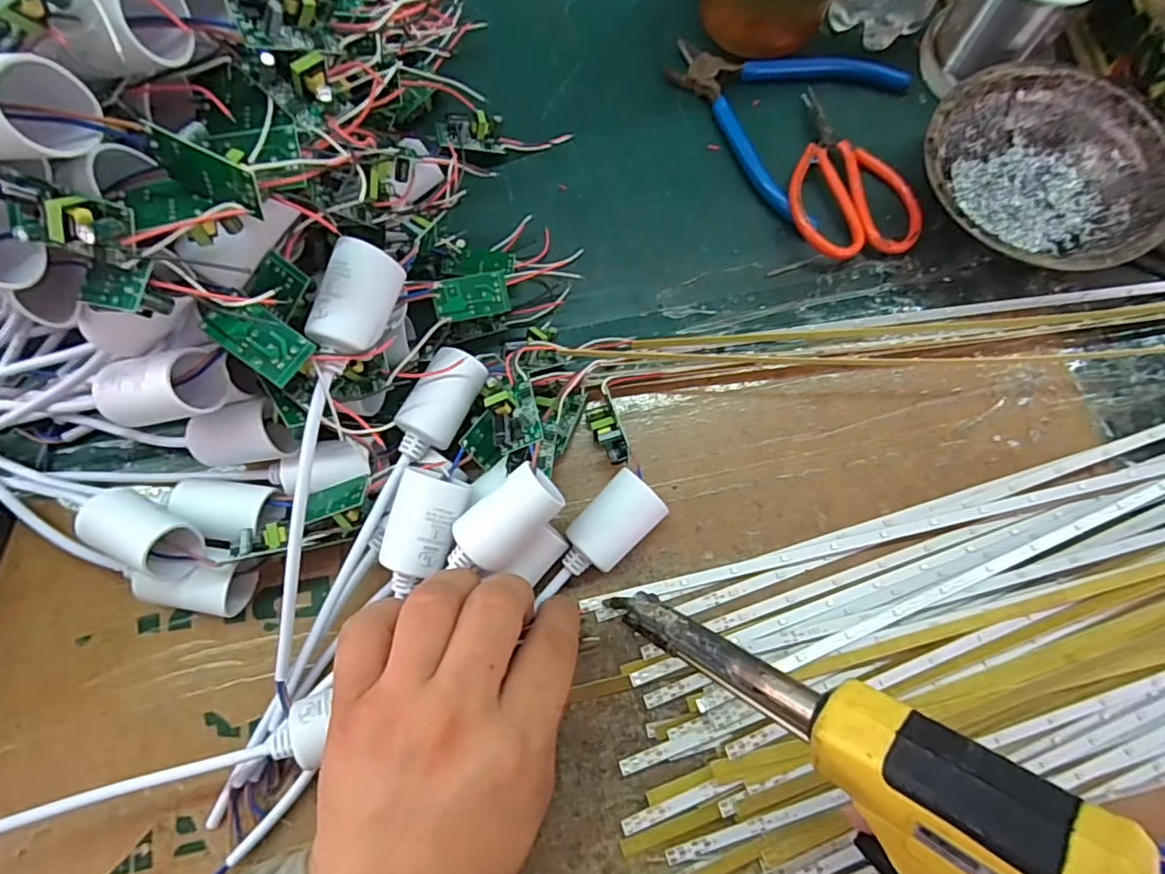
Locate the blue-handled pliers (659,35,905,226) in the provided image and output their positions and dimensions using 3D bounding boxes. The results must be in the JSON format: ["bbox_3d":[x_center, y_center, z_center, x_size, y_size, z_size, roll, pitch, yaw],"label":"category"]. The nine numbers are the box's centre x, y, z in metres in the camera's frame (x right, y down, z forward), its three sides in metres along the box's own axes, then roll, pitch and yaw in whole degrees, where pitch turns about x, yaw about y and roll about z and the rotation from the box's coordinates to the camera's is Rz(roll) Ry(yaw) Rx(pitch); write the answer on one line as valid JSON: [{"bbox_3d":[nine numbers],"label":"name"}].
[{"bbox_3d":[0.110,-0.204,0.362,0.132,0.015,0.129,33,77,8],"label":"blue-handled pliers"}]

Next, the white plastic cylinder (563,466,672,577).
[{"bbox_3d":[0.013,0.044,0.282,0.029,0.028,0.051,42,78,10],"label":"white plastic cylinder"}]

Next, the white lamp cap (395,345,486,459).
[{"bbox_3d":[-0.066,-0.014,0.275,0.025,0.025,0.051,29,76,7],"label":"white lamp cap"}]

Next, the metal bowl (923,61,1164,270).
[{"bbox_3d":[0.250,-0.143,0.328,0.119,0.041,0.124,0,75,-1],"label":"metal bowl"}]

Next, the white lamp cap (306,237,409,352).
[{"bbox_3d":[-0.093,-0.057,0.243,0.024,0.020,0.045,14,75,3],"label":"white lamp cap"}]

